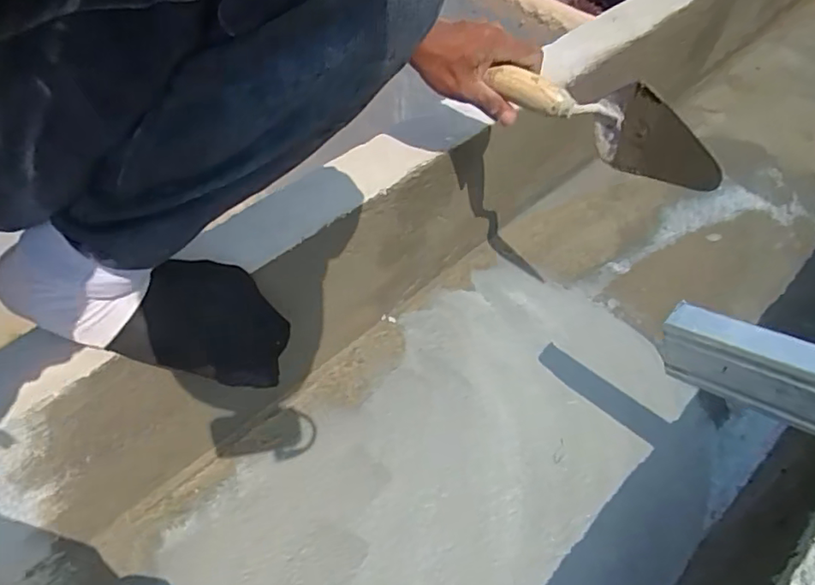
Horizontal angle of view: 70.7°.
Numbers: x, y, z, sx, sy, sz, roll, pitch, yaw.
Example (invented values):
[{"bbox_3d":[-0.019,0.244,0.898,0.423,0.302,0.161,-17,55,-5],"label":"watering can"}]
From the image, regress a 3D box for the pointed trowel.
[{"bbox_3d":[0.191,-0.167,0.566,0.230,0.078,0.052,29,55,12],"label":"pointed trowel"}]

